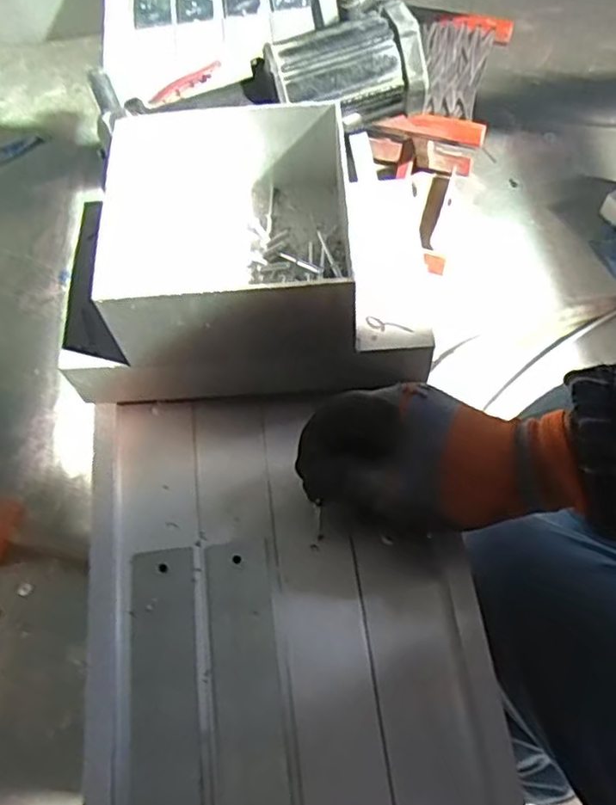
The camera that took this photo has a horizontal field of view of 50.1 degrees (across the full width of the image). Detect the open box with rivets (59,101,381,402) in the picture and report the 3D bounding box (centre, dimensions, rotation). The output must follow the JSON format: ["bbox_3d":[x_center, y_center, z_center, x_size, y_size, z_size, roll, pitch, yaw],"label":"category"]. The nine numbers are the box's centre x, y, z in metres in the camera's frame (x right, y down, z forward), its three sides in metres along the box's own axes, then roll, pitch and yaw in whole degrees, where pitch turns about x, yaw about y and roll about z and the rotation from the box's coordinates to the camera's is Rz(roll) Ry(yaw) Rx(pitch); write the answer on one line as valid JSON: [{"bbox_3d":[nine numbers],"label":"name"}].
[{"bbox_3d":[-0.063,-0.097,0.467,0.206,0.132,0.164,-5,62,1],"label":"open box with rivets"}]

